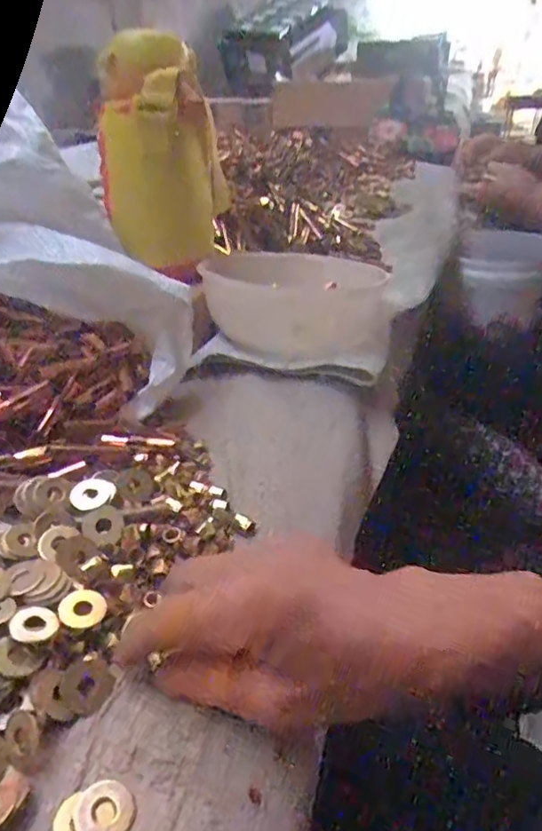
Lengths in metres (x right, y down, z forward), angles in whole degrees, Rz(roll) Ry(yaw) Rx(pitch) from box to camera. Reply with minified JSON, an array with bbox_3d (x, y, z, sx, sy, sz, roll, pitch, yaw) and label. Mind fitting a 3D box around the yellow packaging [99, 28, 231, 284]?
[{"bbox_3d":[-0.085,-0.197,0.464,0.091,0.175,0.066,-6,34,-3],"label":"yellow packaging"}]

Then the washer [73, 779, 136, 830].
[{"bbox_3d":[-0.060,0.142,0.210,0.020,0.004,0.022,-3,34,2],"label":"washer"}]

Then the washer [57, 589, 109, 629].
[{"bbox_3d":[-0.086,0.088,0.267,0.020,0.004,0.020,20,35,2],"label":"washer"}]

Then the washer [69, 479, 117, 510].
[{"bbox_3d":[-0.096,0.042,0.314,0.022,0.004,0.021,6,47,-7],"label":"washer"}]

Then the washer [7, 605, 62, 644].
[{"bbox_3d":[-0.104,0.091,0.255,0.018,0.005,0.019,-3,34,2],"label":"washer"}]

